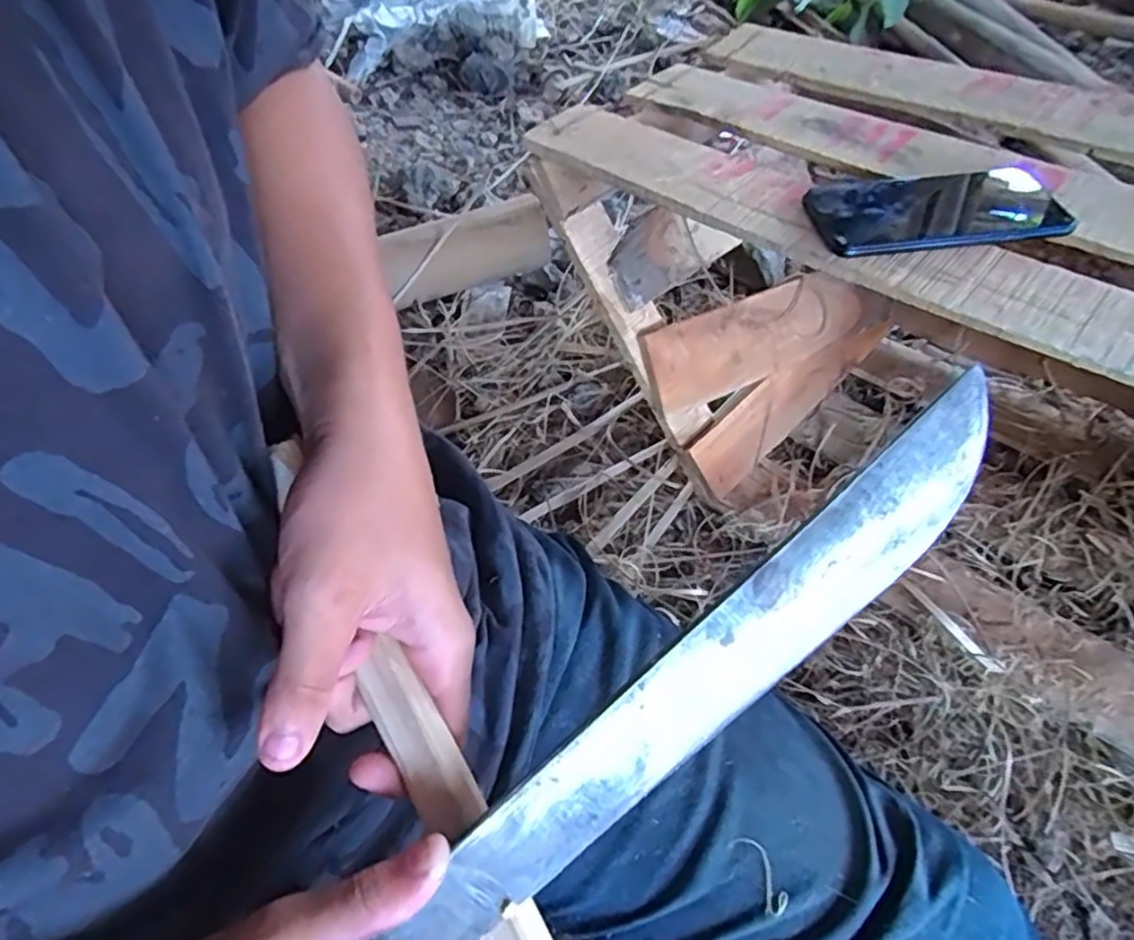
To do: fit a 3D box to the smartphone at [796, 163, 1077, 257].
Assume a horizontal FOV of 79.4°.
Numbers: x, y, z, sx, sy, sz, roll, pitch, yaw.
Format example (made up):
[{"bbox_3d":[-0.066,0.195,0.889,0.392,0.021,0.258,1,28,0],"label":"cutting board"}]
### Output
[{"bbox_3d":[0.246,-0.172,0.453,0.162,0.015,0.076,-5,55,-2],"label":"smartphone"}]

